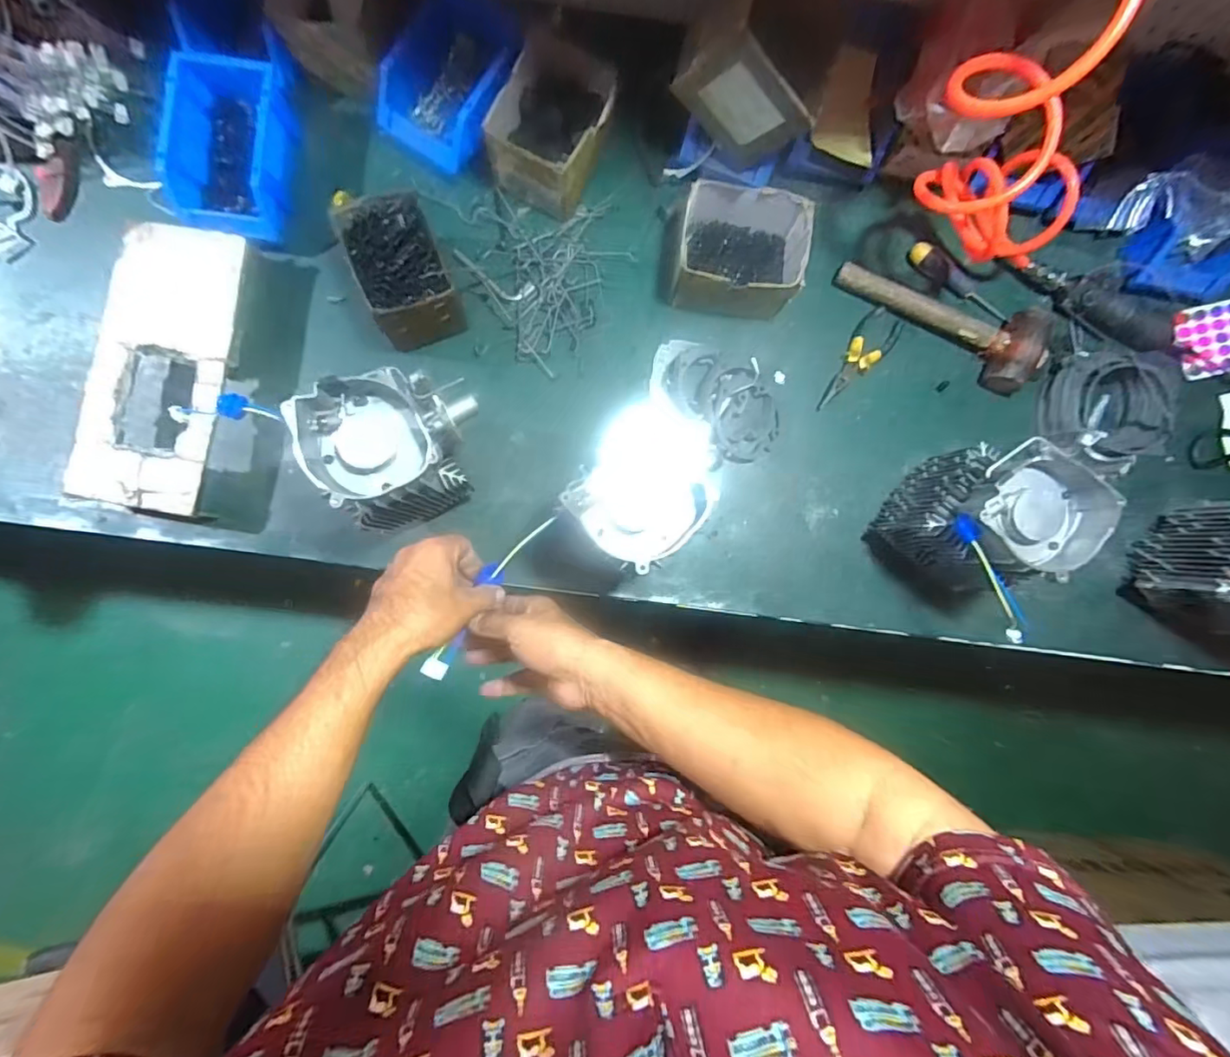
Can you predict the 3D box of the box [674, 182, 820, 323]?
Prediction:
[{"bbox_3d":[0.150,-0.340,0.674,0.150,0.083,0.125,4,89,-4],"label":"box"}]

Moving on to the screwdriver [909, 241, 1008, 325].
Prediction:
[{"bbox_3d":[0.456,-0.323,0.728,0.155,0.026,0.036,32,87,-3],"label":"screwdriver"}]

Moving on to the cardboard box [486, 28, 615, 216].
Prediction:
[{"bbox_3d":[-0.074,-0.483,0.664,0.117,0.082,0.154,23,88,-4],"label":"cardboard box"}]

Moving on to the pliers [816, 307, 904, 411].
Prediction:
[{"bbox_3d":[0.319,-0.217,0.719,0.052,0.010,0.155,33,87,-3],"label":"pliers"}]

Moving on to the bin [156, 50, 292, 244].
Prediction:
[{"bbox_3d":[-0.459,-0.457,0.663,0.125,0.073,0.205,11,88,-4],"label":"bin"}]

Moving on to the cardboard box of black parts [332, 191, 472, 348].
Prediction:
[{"bbox_3d":[-0.250,-0.302,0.654,0.097,0.088,0.154,-25,91,-4],"label":"cardboard box of black parts"}]

